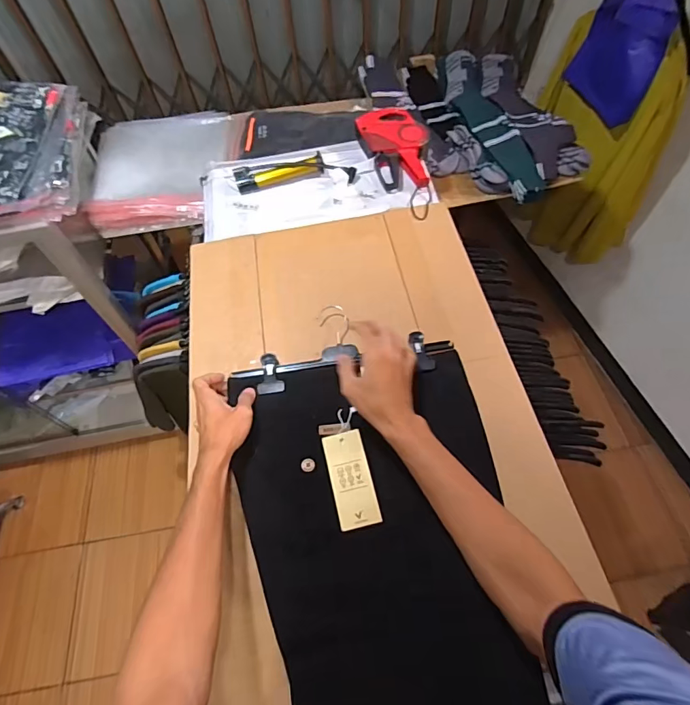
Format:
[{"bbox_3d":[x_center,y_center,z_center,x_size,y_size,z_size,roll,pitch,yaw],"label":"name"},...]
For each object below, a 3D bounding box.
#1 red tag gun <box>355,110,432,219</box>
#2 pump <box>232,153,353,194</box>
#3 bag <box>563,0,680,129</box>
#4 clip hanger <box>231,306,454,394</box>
[{"bbox_3d":[0.128,-0.401,0.898,0.127,0.052,0.288,-20,61,-7],"label":"red tag gun"},{"bbox_3d":[-0.105,-0.379,0.914,0.249,0.036,0.071,-7,60,0],"label":"pump"},{"bbox_3d":[0.724,-0.809,1.138,0.091,0.316,0.246,-12,60,-3],"label":"bag"},{"bbox_3d":[-0.006,-0.014,0.687,0.333,0.025,0.137,-9,60,1],"label":"clip hanger"}]

